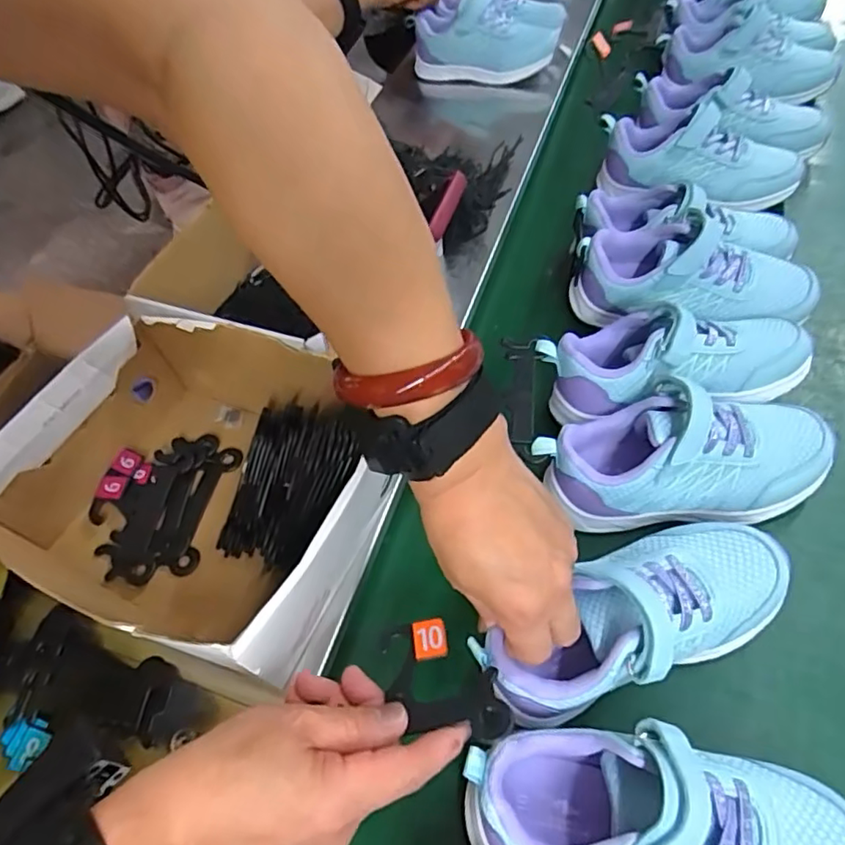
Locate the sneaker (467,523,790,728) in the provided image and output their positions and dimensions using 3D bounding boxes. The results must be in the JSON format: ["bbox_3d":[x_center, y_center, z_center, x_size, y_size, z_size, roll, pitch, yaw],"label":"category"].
[{"bbox_3d":[0.121,0.108,0.329,0.182,0.071,0.070,-22,60,-13],"label":"sneaker"}]

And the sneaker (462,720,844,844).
[{"bbox_3d":[0.113,0.193,0.279,0.180,0.085,0.076,7,58,14],"label":"sneaker"}]

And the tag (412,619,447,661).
[{"bbox_3d":[0.004,0.121,0.324,0.018,0.004,0.023,-4,37,-3],"label":"tag"}]

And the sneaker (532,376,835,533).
[{"bbox_3d":[0.173,0.025,0.393,0.189,0.071,0.082,-4,57,3],"label":"sneaker"}]

